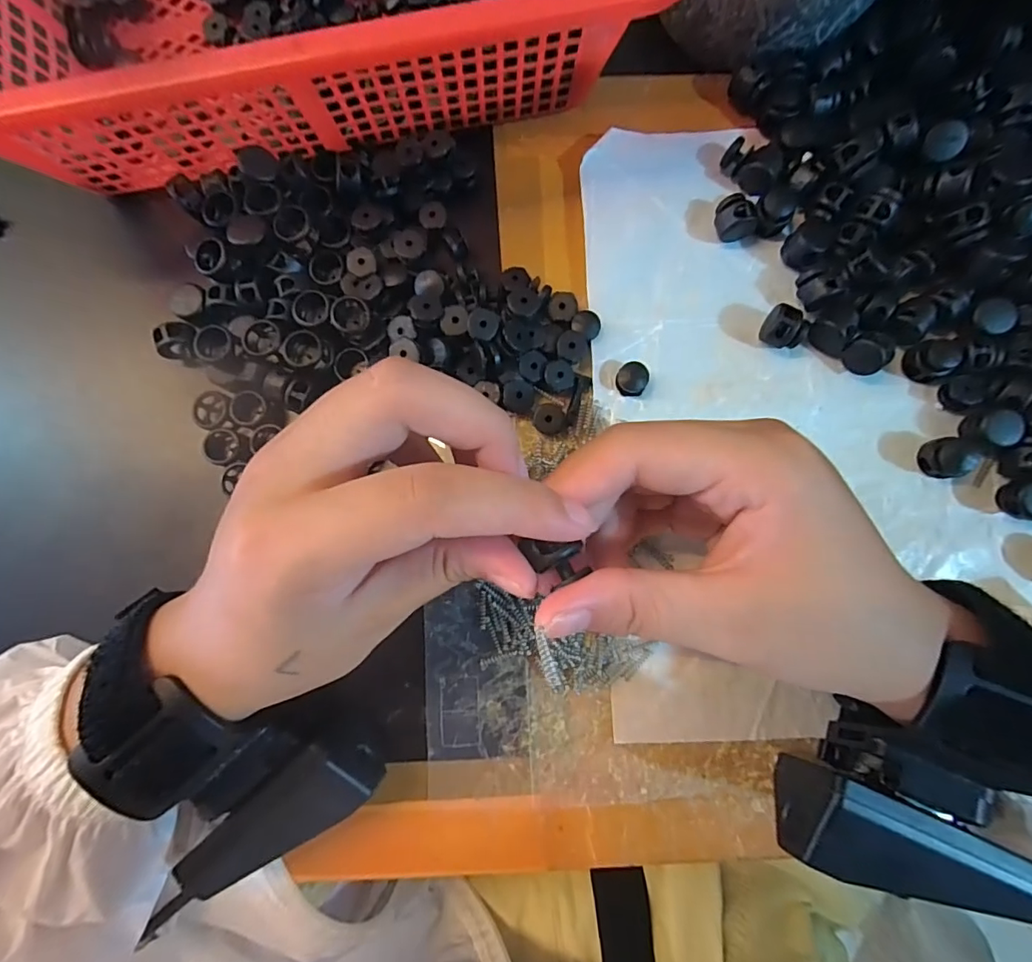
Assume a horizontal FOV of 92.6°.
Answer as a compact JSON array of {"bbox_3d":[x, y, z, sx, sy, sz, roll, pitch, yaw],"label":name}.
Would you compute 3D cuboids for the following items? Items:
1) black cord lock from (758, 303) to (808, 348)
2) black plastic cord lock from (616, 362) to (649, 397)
[{"bbox_3d":[0.116,-0.066,0.214,0.015,0.016,0.017,16,84,3],"label":"black cord lock"},{"bbox_3d":[0.051,-0.045,0.217,0.013,0.008,0.014,0,83,1],"label":"black plastic cord lock"}]

